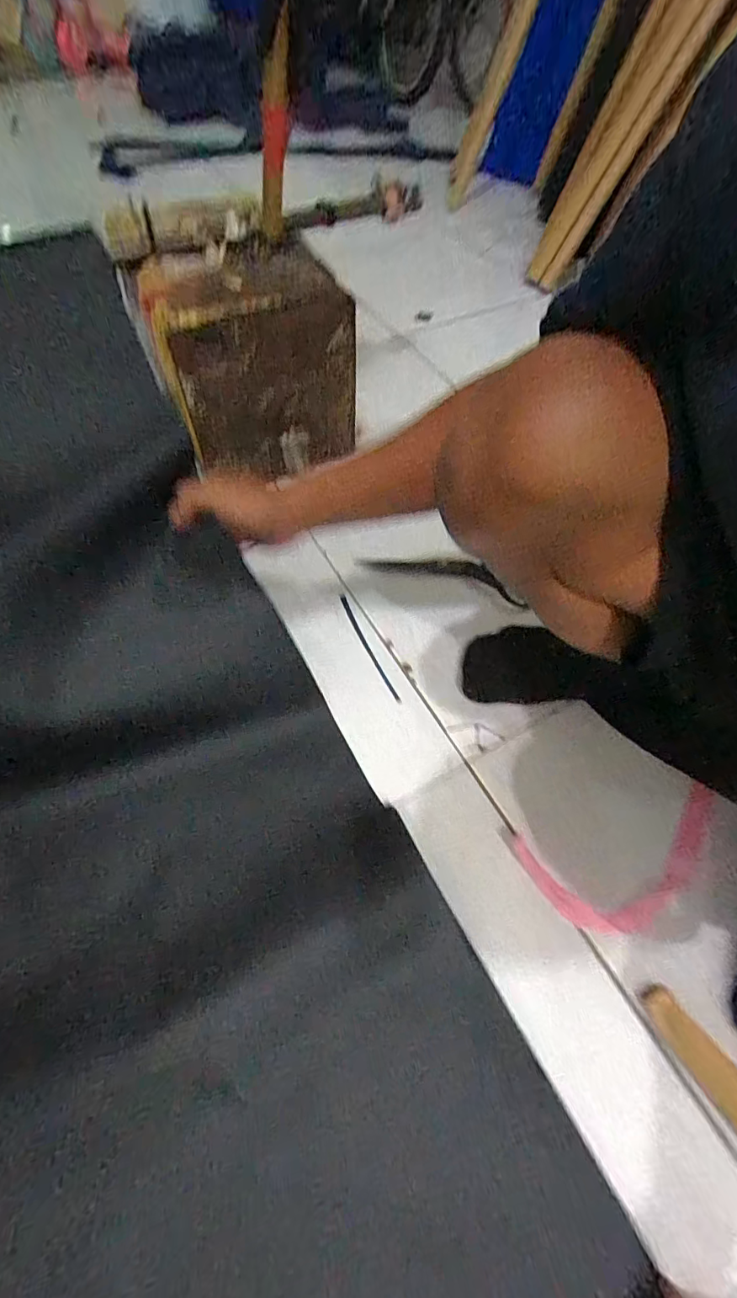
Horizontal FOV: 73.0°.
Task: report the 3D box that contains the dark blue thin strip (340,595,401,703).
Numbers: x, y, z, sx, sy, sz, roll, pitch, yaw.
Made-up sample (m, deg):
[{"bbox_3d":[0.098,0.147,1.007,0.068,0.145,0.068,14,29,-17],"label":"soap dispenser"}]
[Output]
[{"bbox_3d":[-0.002,-0.001,0.626,0.011,0.014,0.167,-22,62,-12],"label":"dark blue thin strip"}]

